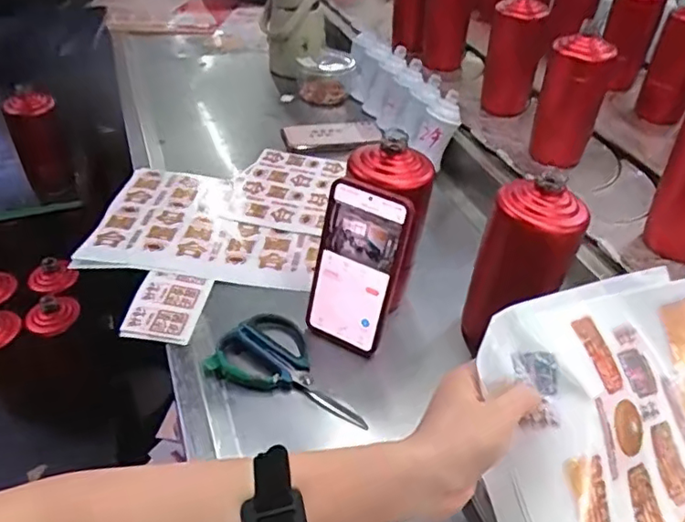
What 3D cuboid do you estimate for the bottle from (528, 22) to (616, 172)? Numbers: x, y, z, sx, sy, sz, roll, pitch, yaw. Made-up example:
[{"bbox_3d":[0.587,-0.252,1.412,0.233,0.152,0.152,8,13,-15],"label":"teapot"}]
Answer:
[{"bbox_3d":[0.328,-0.231,0.833,0.083,0.170,0.086,21,44,21],"label":"bottle"}]

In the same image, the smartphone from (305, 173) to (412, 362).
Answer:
[{"bbox_3d":[0.011,0.008,0.560,0.080,0.164,0.013,23,28,21],"label":"smartphone"}]

